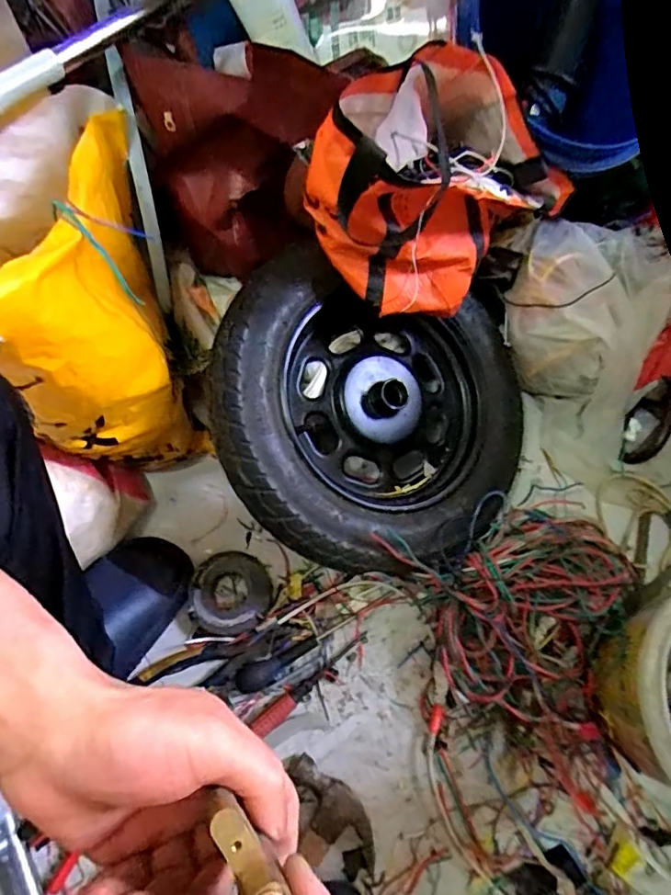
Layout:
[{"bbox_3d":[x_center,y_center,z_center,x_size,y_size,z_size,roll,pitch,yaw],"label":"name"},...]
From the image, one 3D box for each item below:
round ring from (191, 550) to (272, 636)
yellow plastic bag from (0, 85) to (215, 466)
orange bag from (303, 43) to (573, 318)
[{"bbox_3d":[-0.127,0.178,0.669,0.091,0.021,0.095,0,69,-1],"label":"round ring"},{"bbox_3d":[-0.258,-0.155,0.570,0.158,0.337,0.280,-13,70,-6],"label":"yellow plastic bag"},{"bbox_3d":[0.117,-0.278,0.558,0.277,0.207,0.151,-42,75,-15],"label":"orange bag"}]

